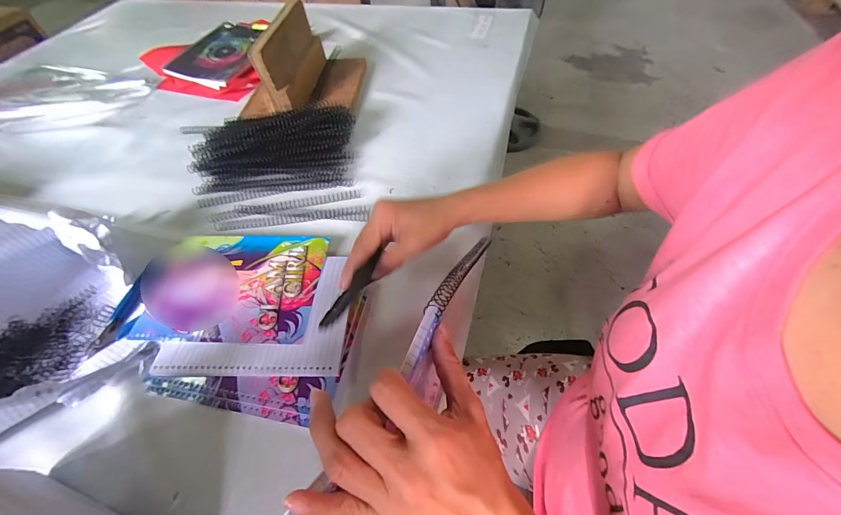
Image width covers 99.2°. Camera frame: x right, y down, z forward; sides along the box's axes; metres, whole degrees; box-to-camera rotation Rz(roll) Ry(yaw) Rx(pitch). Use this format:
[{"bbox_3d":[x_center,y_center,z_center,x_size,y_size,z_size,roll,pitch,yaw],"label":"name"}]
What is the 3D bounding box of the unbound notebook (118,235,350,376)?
[{"bbox_3d":[-0.202,0.048,0.416,0.242,0.019,0.176,-1,54,4],"label":"unbound notebook"}]

